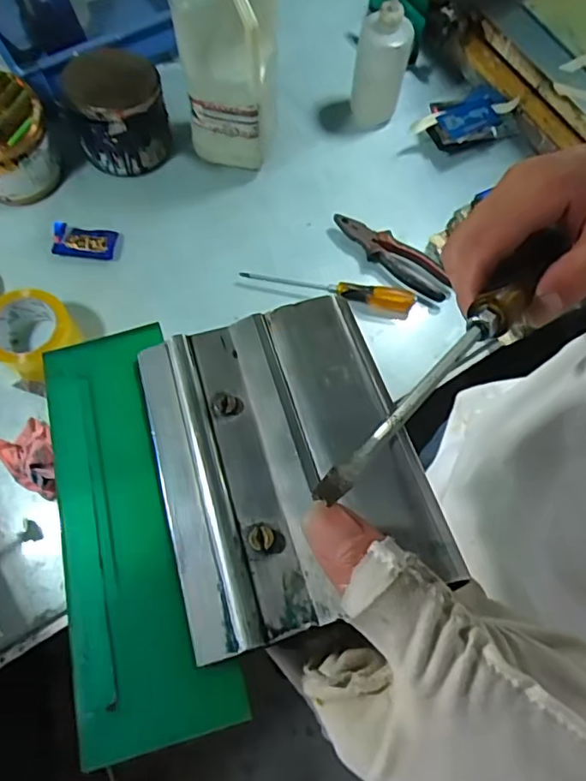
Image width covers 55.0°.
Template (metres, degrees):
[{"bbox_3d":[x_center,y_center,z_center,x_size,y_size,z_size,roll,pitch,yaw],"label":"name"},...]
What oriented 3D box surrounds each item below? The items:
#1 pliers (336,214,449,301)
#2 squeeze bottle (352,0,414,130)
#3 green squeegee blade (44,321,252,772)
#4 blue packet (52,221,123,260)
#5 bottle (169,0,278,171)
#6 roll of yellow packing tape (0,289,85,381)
[{"bbox_3d":[0.137,-0.195,0.798,0.191,0.017,0.047,36,72,11],"label":"pliers"},{"bbox_3d":[0.133,-0.497,0.820,0.074,0.193,0.083,10,69,2],"label":"squeeze bottle"},{"bbox_3d":[-0.059,0.042,0.201,0.047,0.009,0.149,-13,59,-13],"label":"green squeegee blade"},{"bbox_3d":[-0.295,-0.216,0.810,0.096,0.018,0.044,5,69,0],"label":"blue packet"},{"bbox_3d":[-0.082,-0.425,0.738,0.122,0.277,0.095,-1,69,-2],"label":"bottle"},{"bbox_3d":[-0.335,-0.073,0.723,0.102,0.059,0.099,1,69,-2],"label":"roll of yellow packing tape"}]

